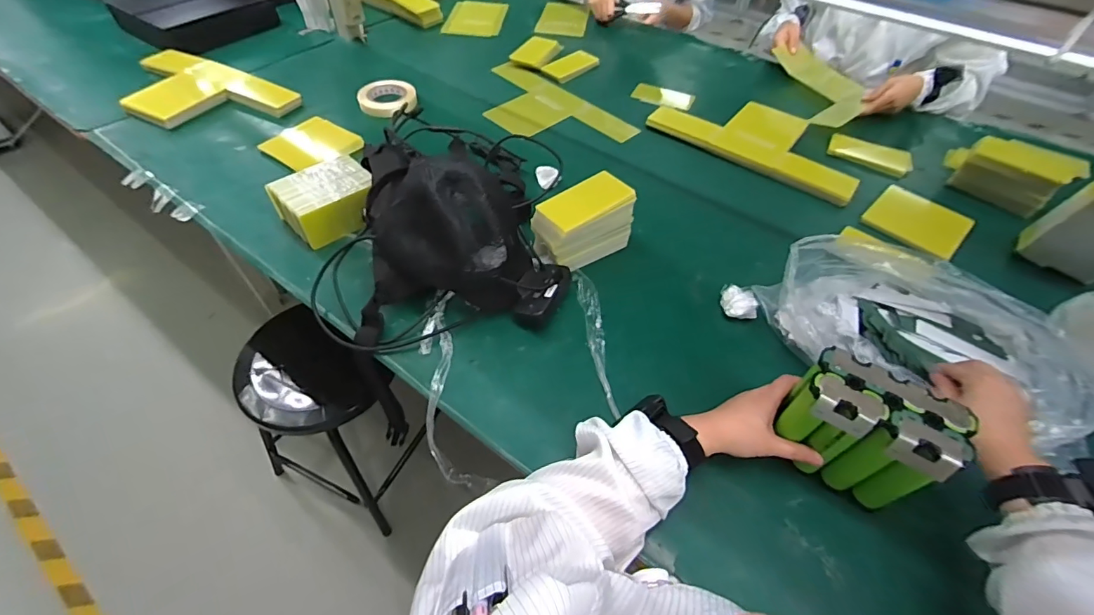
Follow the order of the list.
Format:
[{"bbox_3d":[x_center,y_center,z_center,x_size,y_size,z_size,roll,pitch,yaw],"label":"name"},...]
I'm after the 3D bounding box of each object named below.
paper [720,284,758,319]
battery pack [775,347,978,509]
[{"bbox_3d":[0.284,-0.008,0.684,0.047,0.033,0.049,6,51,2],"label":"paper"},{"bbox_3d":[0.325,0.131,0.488,0.135,0.130,0.076,29,56,20],"label":"battery pack"}]

